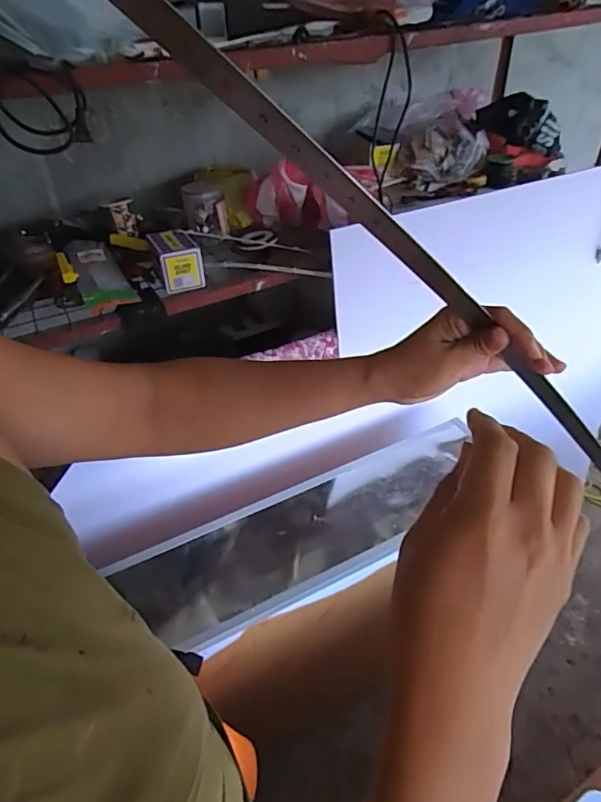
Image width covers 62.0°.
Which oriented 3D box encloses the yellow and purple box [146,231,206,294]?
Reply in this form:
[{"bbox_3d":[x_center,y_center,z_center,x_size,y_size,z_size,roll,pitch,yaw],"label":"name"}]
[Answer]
[{"bbox_3d":[-0.248,-0.280,1.000,0.086,0.080,0.120,-16,39,-16],"label":"yellow and purple box"}]

